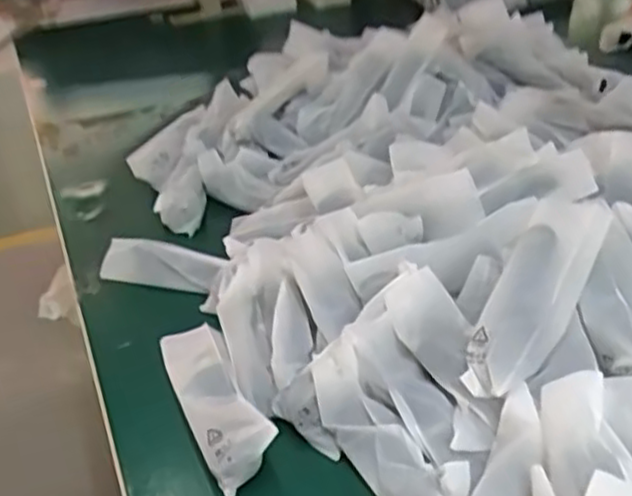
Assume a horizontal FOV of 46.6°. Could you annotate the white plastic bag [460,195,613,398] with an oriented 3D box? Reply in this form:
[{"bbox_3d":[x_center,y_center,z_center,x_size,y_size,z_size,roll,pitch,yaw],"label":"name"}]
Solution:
[{"bbox_3d":[0.144,0.028,0.481,0.051,0.019,0.155,20,62,30],"label":"white plastic bag"}]

